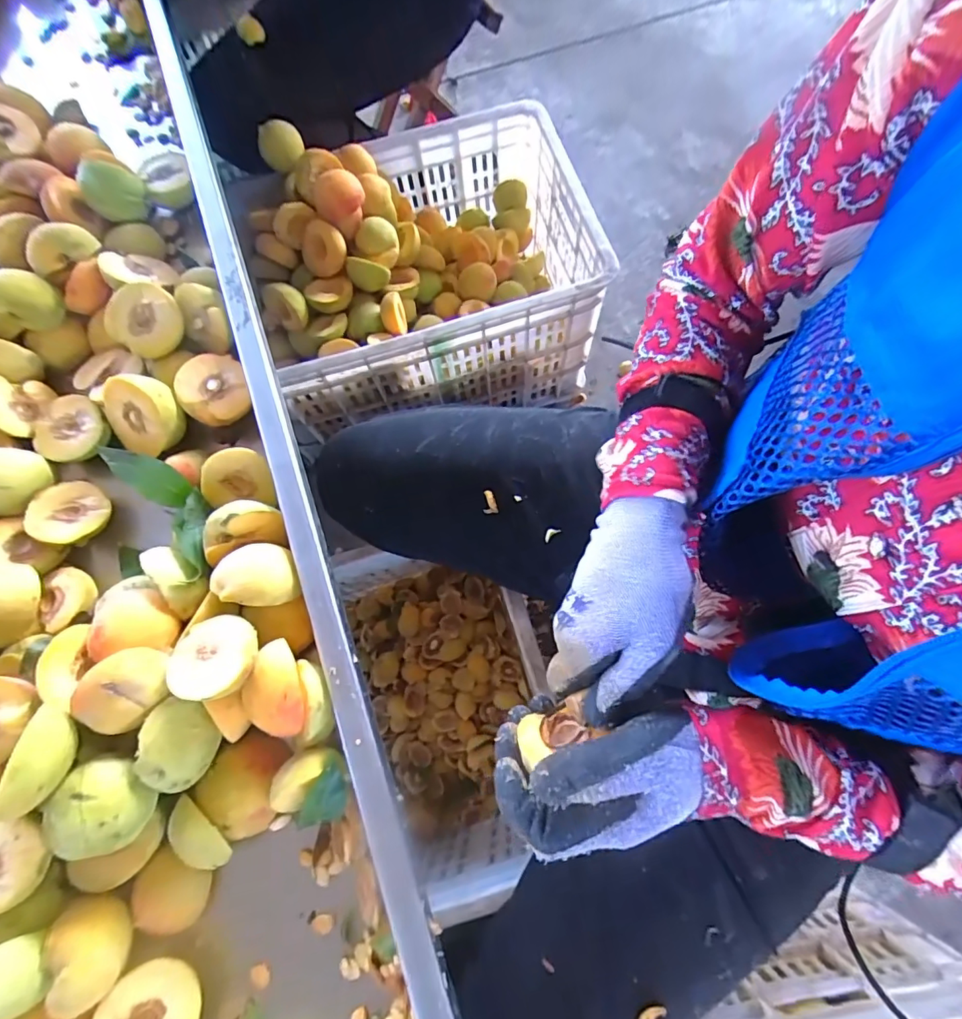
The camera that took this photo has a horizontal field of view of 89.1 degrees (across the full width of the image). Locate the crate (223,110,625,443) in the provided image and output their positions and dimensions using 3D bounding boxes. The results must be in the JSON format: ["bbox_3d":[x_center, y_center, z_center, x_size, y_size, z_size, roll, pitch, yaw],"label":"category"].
[{"bbox_3d":[-0.072,-0.331,0.717,0.419,0.254,0.297,-16,73,-3],"label":"crate"}]

